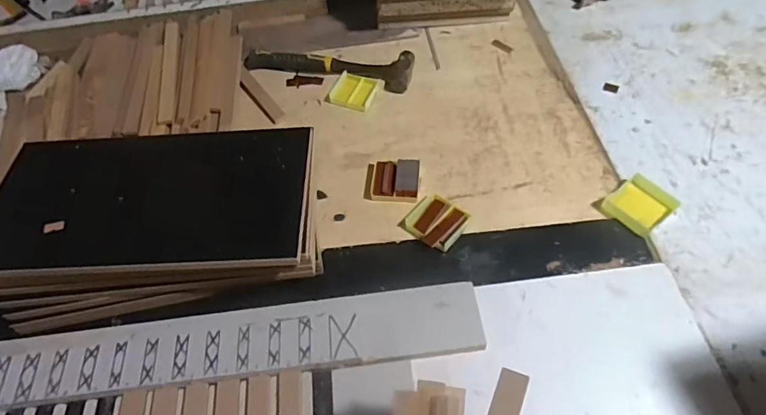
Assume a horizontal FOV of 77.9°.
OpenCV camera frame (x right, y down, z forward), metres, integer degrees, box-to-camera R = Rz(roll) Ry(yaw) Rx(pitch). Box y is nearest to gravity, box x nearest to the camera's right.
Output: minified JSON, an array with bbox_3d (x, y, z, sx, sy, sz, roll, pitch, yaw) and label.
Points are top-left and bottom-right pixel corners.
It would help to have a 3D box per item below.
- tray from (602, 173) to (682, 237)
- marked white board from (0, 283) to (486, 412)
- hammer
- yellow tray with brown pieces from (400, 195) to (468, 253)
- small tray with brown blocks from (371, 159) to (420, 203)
[{"bbox_3d":[0.329,-0.004,0.606,0.073,0.015,0.063,-34,60,-18],"label":"tray"},{"bbox_3d":[-0.161,0.146,0.494,0.527,0.026,0.070,-8,56,-2],"label":"marked white board"},{"bbox_3d":[-0.088,-0.236,0.780,0.273,0.029,0.068,9,57,10],"label":"hammer"},{"bbox_3d":[0.068,0.017,0.609,0.069,0.012,0.069,36,65,24],"label":"yellow tray with brown pieces"},{"bbox_3d":[0.018,-0.036,0.645,0.063,0.023,0.059,5,56,7],"label":"small tray with brown blocks"}]

